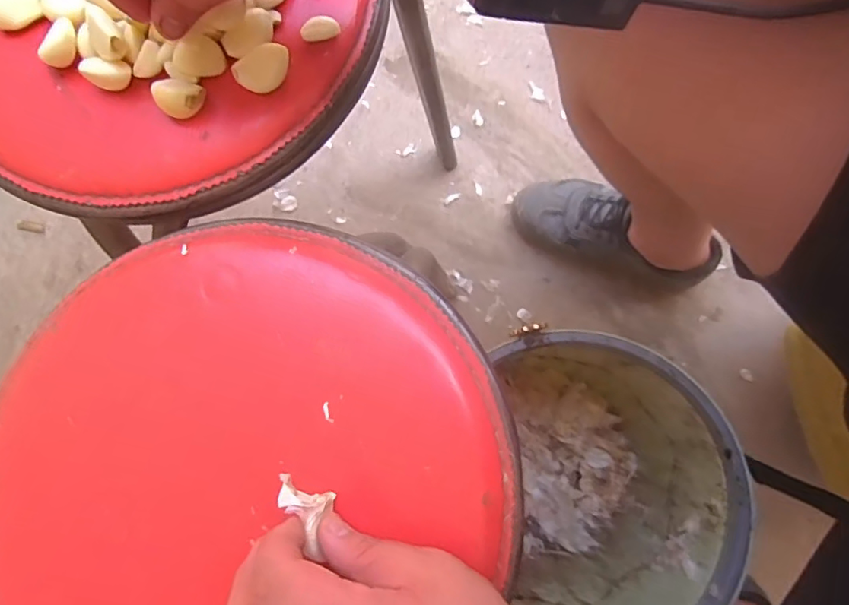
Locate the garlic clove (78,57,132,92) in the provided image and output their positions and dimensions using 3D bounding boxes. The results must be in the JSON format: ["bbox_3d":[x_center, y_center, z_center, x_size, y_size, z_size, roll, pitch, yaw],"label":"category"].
[{"bbox_3d":[-0.177,-0.128,0.299,0.024,0.011,0.014,10,81,3],"label":"garlic clove"}]

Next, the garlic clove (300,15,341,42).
[{"bbox_3d":[-0.059,-0.155,0.303,0.022,0.006,0.011,-19,81,-1],"label":"garlic clove"}]

